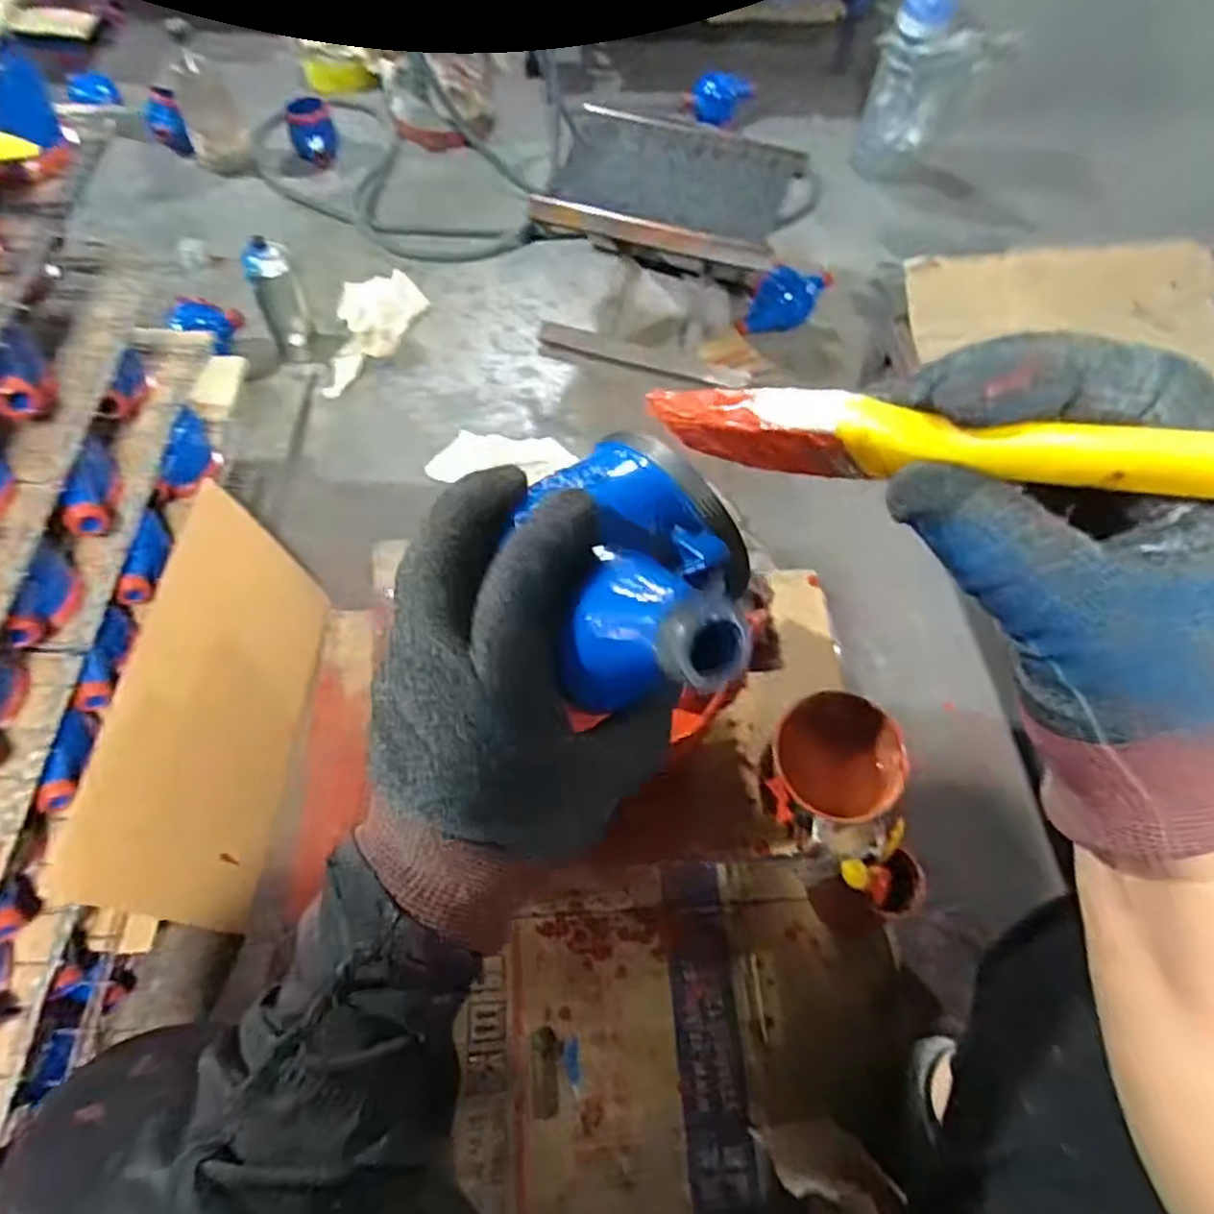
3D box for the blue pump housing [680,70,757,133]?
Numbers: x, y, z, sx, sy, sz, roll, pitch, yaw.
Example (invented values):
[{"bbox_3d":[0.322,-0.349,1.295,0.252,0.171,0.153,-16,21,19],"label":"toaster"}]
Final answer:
[{"bbox_3d":[0.218,-1.020,1.486,0.101,0.066,0.102,-39,69,-21],"label":"blue pump housing"}]

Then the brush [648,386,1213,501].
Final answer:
[{"bbox_3d":[0.083,-0.040,0.184,0.166,0.023,0.012,15,58,35],"label":"brush"}]

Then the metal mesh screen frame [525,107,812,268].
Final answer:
[{"bbox_3d":[0.102,-0.592,1.035,0.344,0.034,0.283,20,62,8],"label":"metal mesh screen frame"}]

